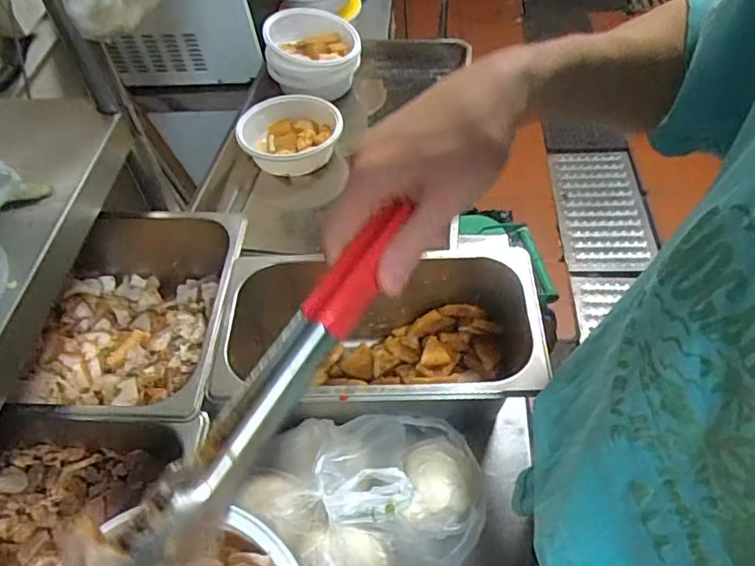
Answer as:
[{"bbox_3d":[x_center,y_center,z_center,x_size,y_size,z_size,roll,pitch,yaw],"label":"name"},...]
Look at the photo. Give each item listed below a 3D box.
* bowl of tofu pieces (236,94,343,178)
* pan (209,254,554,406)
[{"bbox_3d":[-0.140,-0.241,0.915,0.159,0.083,0.151,-2,54,2],"label":"bowl of tofu pieces"},{"bbox_3d":[0.005,0.069,0.616,0.322,0.132,0.154,-1,54,3],"label":"pan"}]

